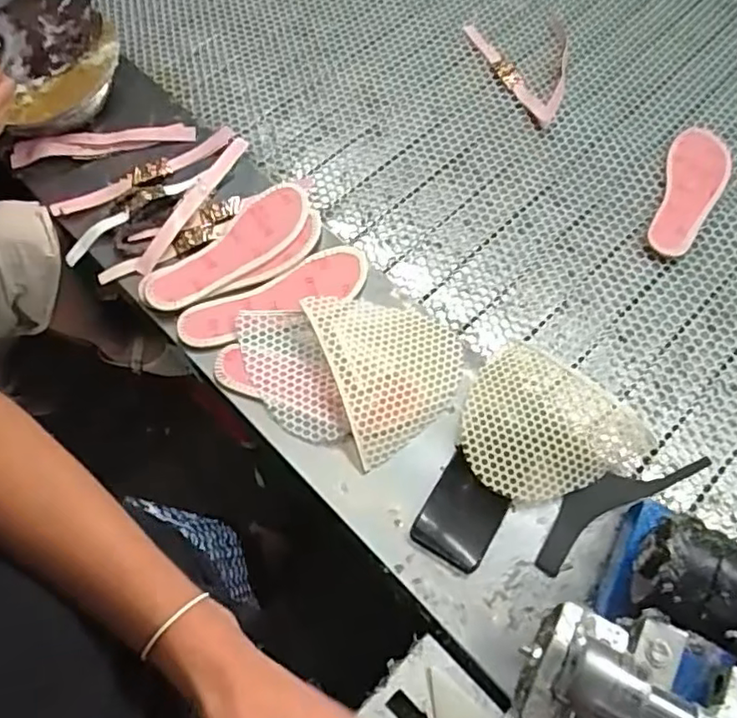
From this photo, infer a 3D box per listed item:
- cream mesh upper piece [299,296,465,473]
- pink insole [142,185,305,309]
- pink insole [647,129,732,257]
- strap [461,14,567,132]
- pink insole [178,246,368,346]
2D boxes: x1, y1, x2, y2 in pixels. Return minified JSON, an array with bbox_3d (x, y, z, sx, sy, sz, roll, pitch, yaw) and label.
[{"bbox_3d":[0.032,0.001,0.714,0.162,0.050,0.198,-20,65,-9],"label":"cream mesh upper piece"},{"bbox_3d":[-0.179,-0.143,0.789,0.239,0.022,0.074,-35,68,-16],"label":"pink insole"},{"bbox_3d":[0.445,-0.237,0.848,0.080,0.018,0.222,24,66,12],"label":"pink insole"},{"bbox_3d":[0.269,-0.462,0.963,0.149,0.008,0.245,-18,65,-8],"label":"strap"},{"bbox_3d":[-0.111,-0.074,0.761,0.244,0.018,0.082,-24,60,-11],"label":"pink insole"}]

